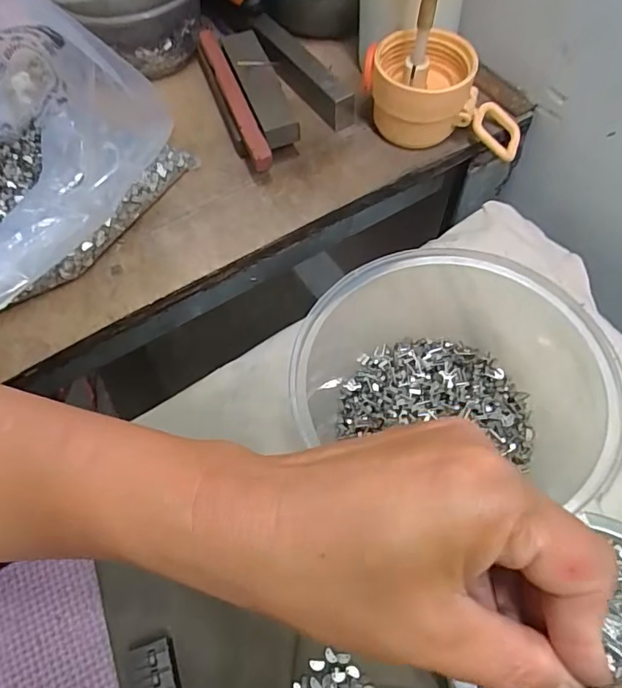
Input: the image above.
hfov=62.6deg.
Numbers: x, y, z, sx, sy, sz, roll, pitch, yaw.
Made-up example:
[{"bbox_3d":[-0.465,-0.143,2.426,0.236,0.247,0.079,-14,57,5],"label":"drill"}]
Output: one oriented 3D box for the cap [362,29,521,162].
[{"bbox_3d":[0.087,-0.163,0.334,0.105,0.052,0.059,17,66,15],"label":"cap"}]

